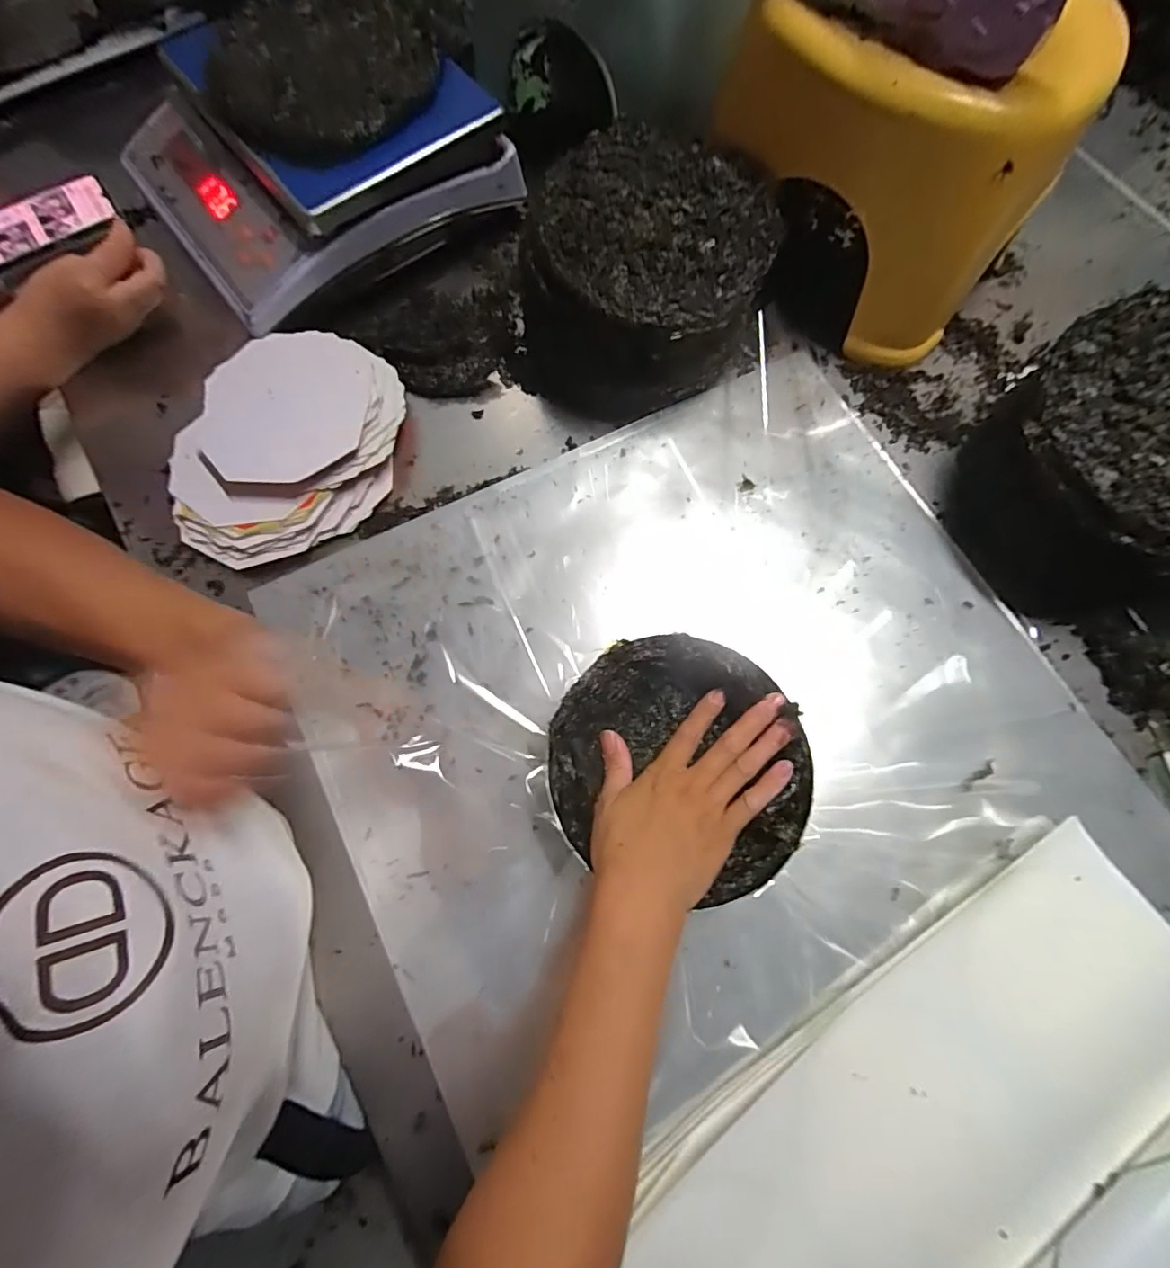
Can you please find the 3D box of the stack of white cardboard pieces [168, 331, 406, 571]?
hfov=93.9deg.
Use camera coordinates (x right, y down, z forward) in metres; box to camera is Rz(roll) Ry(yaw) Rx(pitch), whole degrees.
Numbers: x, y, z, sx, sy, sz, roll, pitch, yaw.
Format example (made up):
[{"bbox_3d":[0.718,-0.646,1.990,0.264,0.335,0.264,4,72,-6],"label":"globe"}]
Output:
[{"bbox_3d":[-0.261,-0.166,0.482,0.172,0.041,0.226,24,75,6],"label":"stack of white cardboard pieces"}]

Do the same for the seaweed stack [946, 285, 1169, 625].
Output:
[{"bbox_3d":[0.428,-0.137,0.432,0.197,0.133,0.190,-35,77,-9],"label":"seaweed stack"}]

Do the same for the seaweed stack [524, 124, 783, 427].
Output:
[{"bbox_3d":[0.052,-0.315,0.493,0.206,0.112,0.214,14,75,3],"label":"seaweed stack"}]

